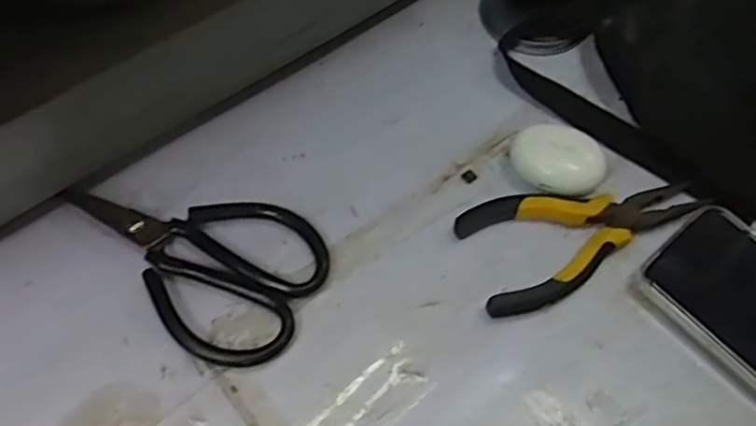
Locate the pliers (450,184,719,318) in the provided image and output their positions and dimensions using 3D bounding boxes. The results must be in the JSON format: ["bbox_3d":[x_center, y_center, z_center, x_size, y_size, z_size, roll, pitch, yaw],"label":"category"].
[{"bbox_3d":[0.127,0.011,0.413,0.147,0.020,0.069,-14,63,-10],"label":"pliers"}]

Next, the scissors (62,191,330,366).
[{"bbox_3d":[-0.113,0.023,0.404,0.157,0.012,0.096,24,63,11],"label":"scissors"}]

